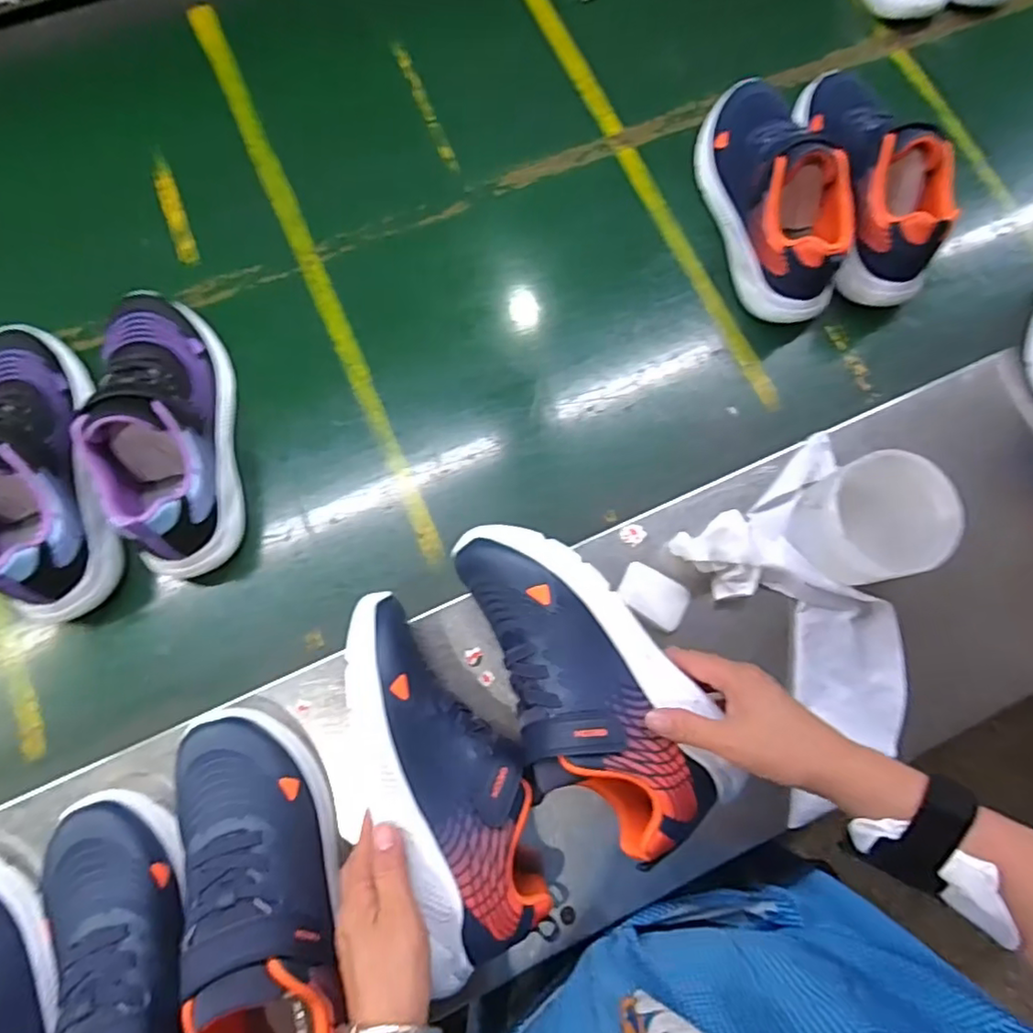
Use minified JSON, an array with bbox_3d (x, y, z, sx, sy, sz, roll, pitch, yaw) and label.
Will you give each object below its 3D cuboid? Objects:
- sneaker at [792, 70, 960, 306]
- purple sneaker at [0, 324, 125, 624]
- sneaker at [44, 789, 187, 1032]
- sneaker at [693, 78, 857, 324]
[{"bbox_3d":[0.333,-0.333,0.591,0.083,0.110,0.251,-9,72,-6],"label":"sneaker"},{"bbox_3d":[-0.395,-0.048,0.501,0.094,0.100,0.260,-13,72,-7],"label":"purple sneaker"},{"bbox_3d":[-0.247,0.295,0.389,0.097,0.088,0.248,-19,73,-9],"label":"sneaker"},{"bbox_3d":[0.246,-0.310,0.589,0.102,0.114,0.241,-6,71,-4],"label":"sneaker"}]

